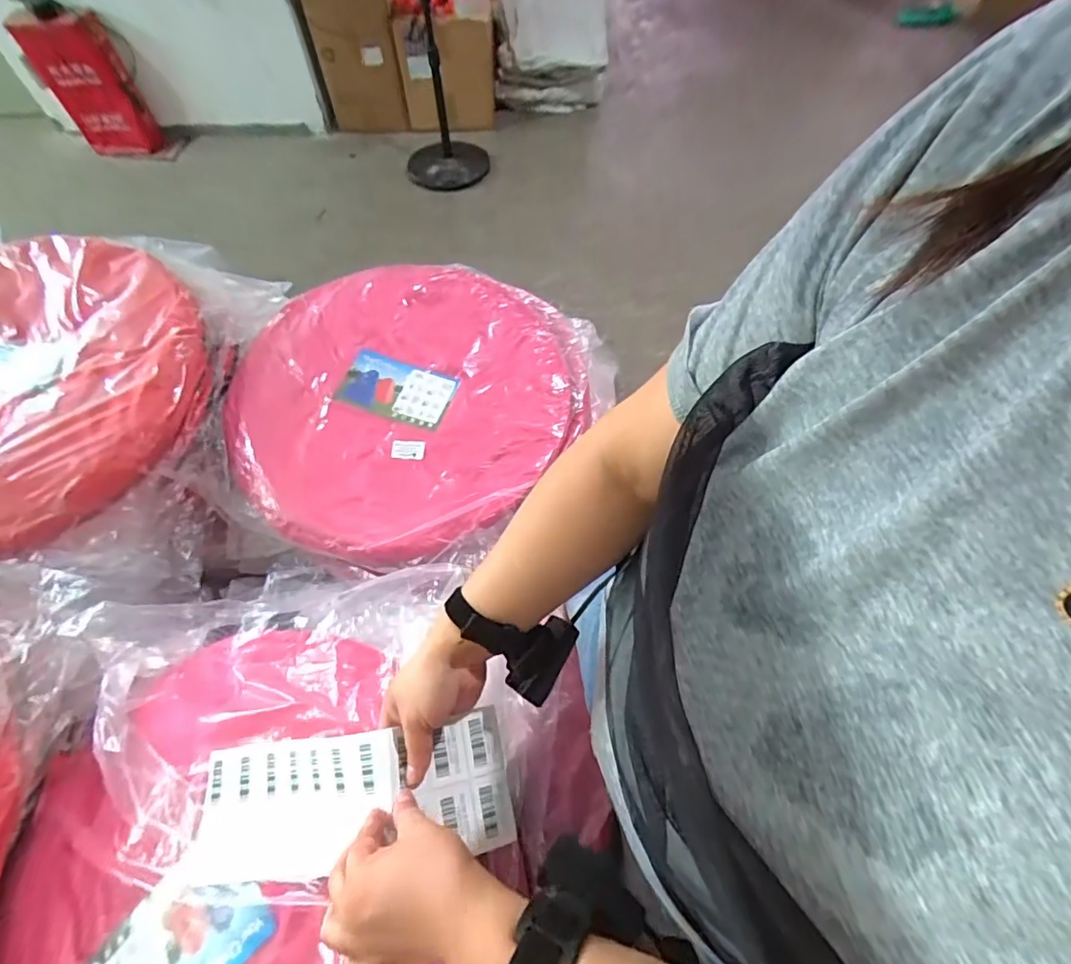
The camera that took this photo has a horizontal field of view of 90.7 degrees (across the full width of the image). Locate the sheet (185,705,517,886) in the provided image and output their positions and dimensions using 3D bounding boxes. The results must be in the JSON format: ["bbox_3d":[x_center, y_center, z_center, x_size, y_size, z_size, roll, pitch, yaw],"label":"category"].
[{"bbox_3d":[-0.171,0.265,0.443,0.287,0.073,0.101,-15,61,9],"label":"sheet"}]

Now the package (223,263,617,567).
[{"bbox_3d":[-0.201,-0.174,0.885,0.544,0.083,0.627,35,66,18],"label":"package"}]

